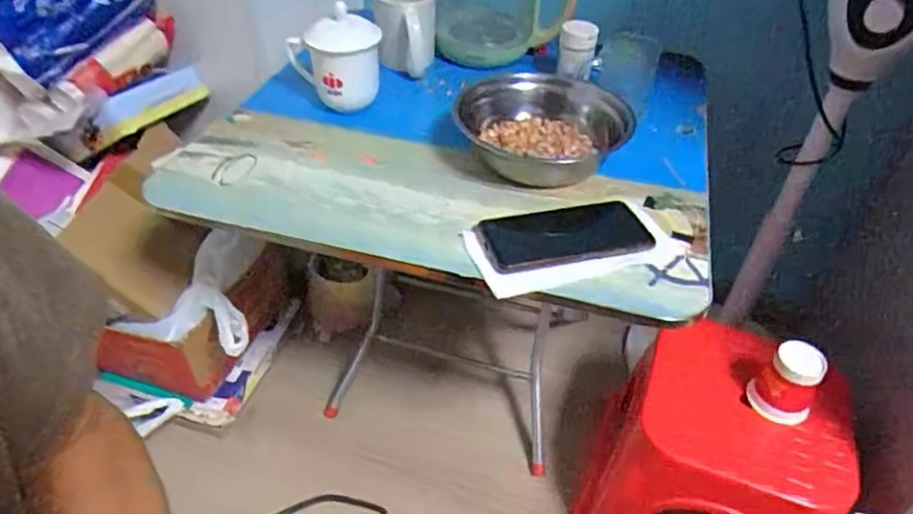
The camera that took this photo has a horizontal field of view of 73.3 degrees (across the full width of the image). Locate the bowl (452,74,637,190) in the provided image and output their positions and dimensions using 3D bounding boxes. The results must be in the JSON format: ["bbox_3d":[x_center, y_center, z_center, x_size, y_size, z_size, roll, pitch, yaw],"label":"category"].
[{"bbox_3d":[0.084,-0.153,0.714,0.188,0.057,0.162,20,46,21],"label":"bowl"}]

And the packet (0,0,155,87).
[{"bbox_3d":[-0.521,-0.332,0.806,0.148,0.047,0.190,42,71,-13],"label":"packet"}]

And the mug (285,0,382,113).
[{"bbox_3d":[-0.144,-0.232,0.732,0.106,0.106,0.092,-8,43,-9],"label":"mug"}]

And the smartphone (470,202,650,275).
[{"bbox_3d":[0.107,-0.022,0.613,0.163,0.010,0.080,-11,44,-12],"label":"smartphone"}]

